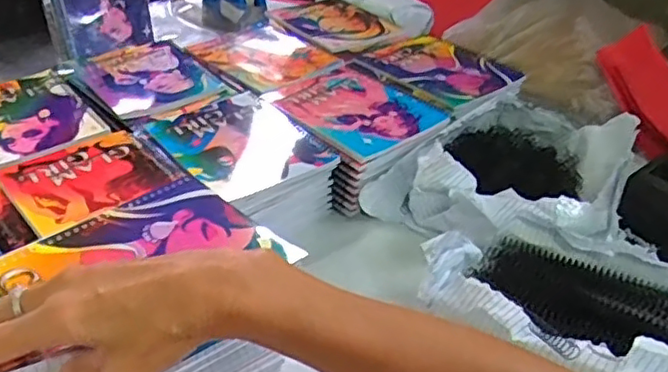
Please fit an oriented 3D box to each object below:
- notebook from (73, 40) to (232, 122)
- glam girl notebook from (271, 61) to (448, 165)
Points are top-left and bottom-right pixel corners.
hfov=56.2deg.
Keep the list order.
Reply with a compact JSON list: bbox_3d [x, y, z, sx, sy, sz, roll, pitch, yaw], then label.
[{"bbox_3d":[-0.250,-0.147,0.851,0.149,0.014,0.220,-23,41,-31],"label":"notebook"},{"bbox_3d":[0.027,-0.098,0.781,0.160,0.007,0.195,-23,41,-31],"label":"glam girl notebook"}]

